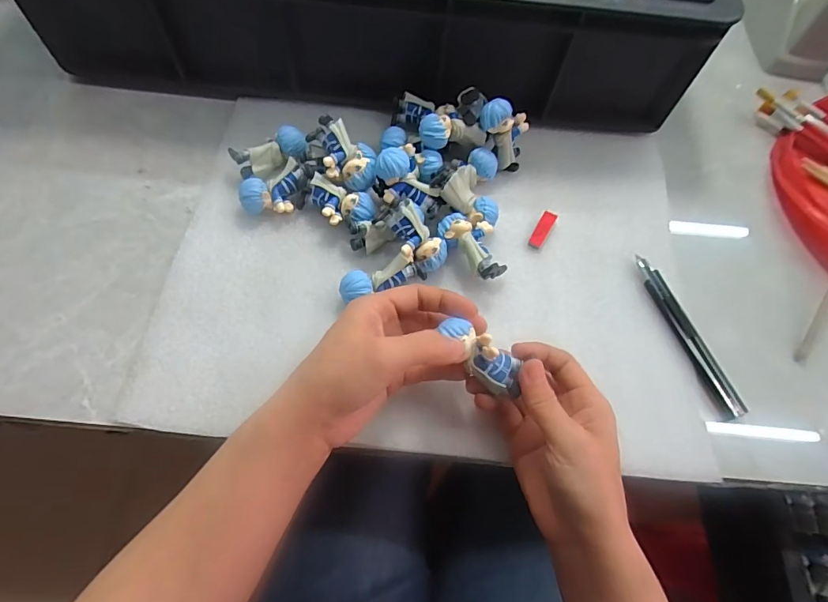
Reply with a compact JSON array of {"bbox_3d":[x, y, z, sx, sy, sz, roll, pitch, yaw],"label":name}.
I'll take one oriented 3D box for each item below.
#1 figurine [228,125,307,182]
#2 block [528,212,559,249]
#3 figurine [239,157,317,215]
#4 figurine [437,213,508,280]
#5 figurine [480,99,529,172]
[{"bbox_3d":[-0.122,-0.124,0.389,0.060,0.029,0.027,-30,69,-17],"label":"figurine"},{"bbox_3d":[0.110,-0.060,0.383,0.013,0.005,0.039,28,65,10],"label":"block"},{"bbox_3d":[-0.111,-0.089,0.371,0.060,0.029,0.030,-27,68,-16],"label":"figurine"},{"bbox_3d":[0.047,-0.043,0.360,0.035,0.030,0.059,-28,68,-17],"label":"figurine"},{"bbox_3d":[0.081,-0.145,0.393,0.028,0.063,0.032,13,59,35],"label":"figurine"}]

